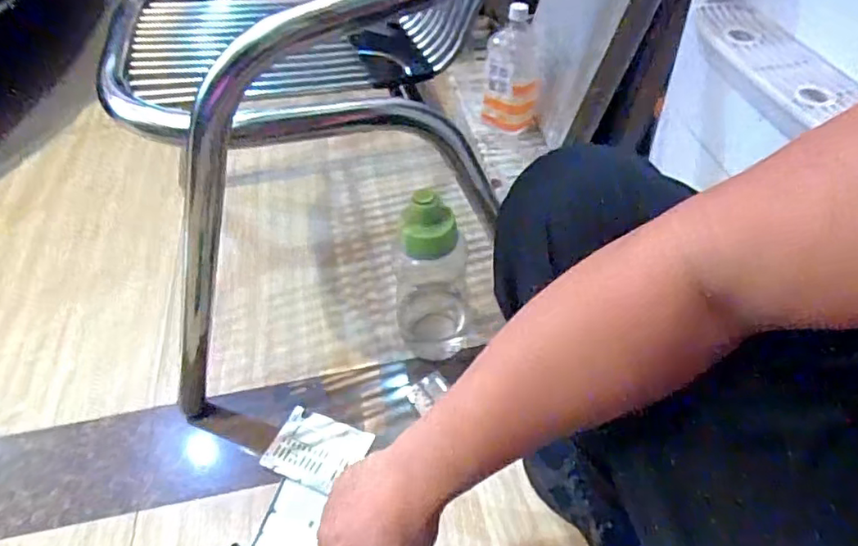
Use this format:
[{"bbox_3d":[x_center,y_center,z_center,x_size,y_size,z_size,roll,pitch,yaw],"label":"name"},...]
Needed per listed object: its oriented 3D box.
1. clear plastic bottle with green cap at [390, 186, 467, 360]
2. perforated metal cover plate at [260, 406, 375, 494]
[{"bbox_3d":[0.003,0.012,0.808,0.102,0.289,0.080,-13,49,-6],"label":"clear plastic bottle with green cap"},{"bbox_3d":[-0.153,0.240,0.796,0.126,0.011,0.095,16,52,19],"label":"perforated metal cover plate"}]

